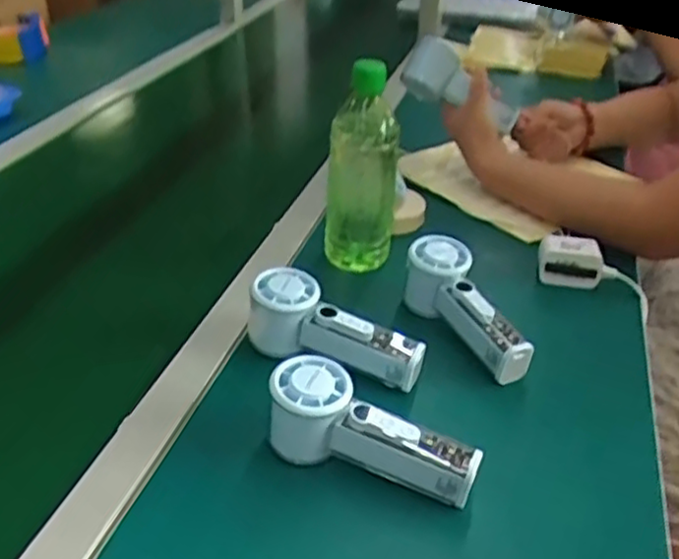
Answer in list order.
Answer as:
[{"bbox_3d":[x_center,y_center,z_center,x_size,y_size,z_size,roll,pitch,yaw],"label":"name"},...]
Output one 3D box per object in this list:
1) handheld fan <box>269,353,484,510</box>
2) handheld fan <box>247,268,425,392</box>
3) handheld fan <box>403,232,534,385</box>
[{"bbox_3d":[0.021,0.111,0.507,0.154,0.061,0.052,24,37,10],"label":"handheld fan"},{"bbox_3d":[-0.001,0.037,0.596,0.151,0.056,0.052,13,35,17],"label":"handheld fan"},{"bbox_3d":[0.113,0.022,0.631,0.053,0.057,0.151,-14,36,-22],"label":"handheld fan"}]

